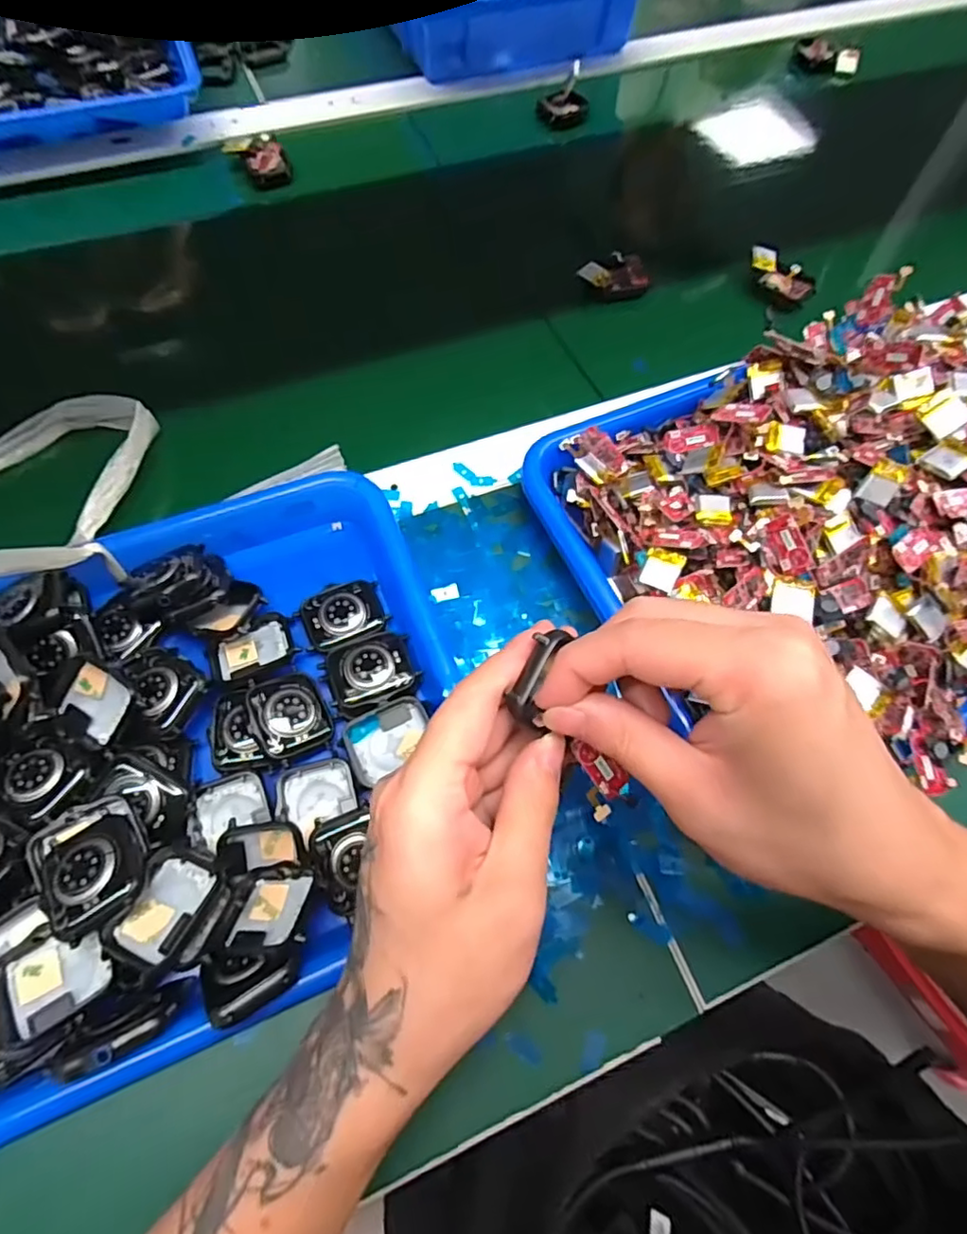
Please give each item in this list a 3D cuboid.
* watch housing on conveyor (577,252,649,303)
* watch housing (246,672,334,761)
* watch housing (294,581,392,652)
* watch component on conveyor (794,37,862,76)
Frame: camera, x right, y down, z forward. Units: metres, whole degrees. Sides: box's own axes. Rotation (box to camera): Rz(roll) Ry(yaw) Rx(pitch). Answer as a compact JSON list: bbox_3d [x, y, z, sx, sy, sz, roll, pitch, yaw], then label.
[{"bbox_3d":[0.102,-0.269,0.474,0.052,0.016,0.035,-12,67,-8],"label":"watch housing on conveyor"},{"bbox_3d":[-0.098,0.049,0.303,0.035,0.006,0.042,-15,70,-30],"label":"watch housing"},{"bbox_3d":[-0.078,-0.001,0.333,0.045,0.009,0.036,-19,69,-11],"label":"watch housing"},{"bbox_3d":[0.370,-0.604,0.643,0.070,0.021,0.024,33,69,11],"label":"watch component on conveyor"}]

